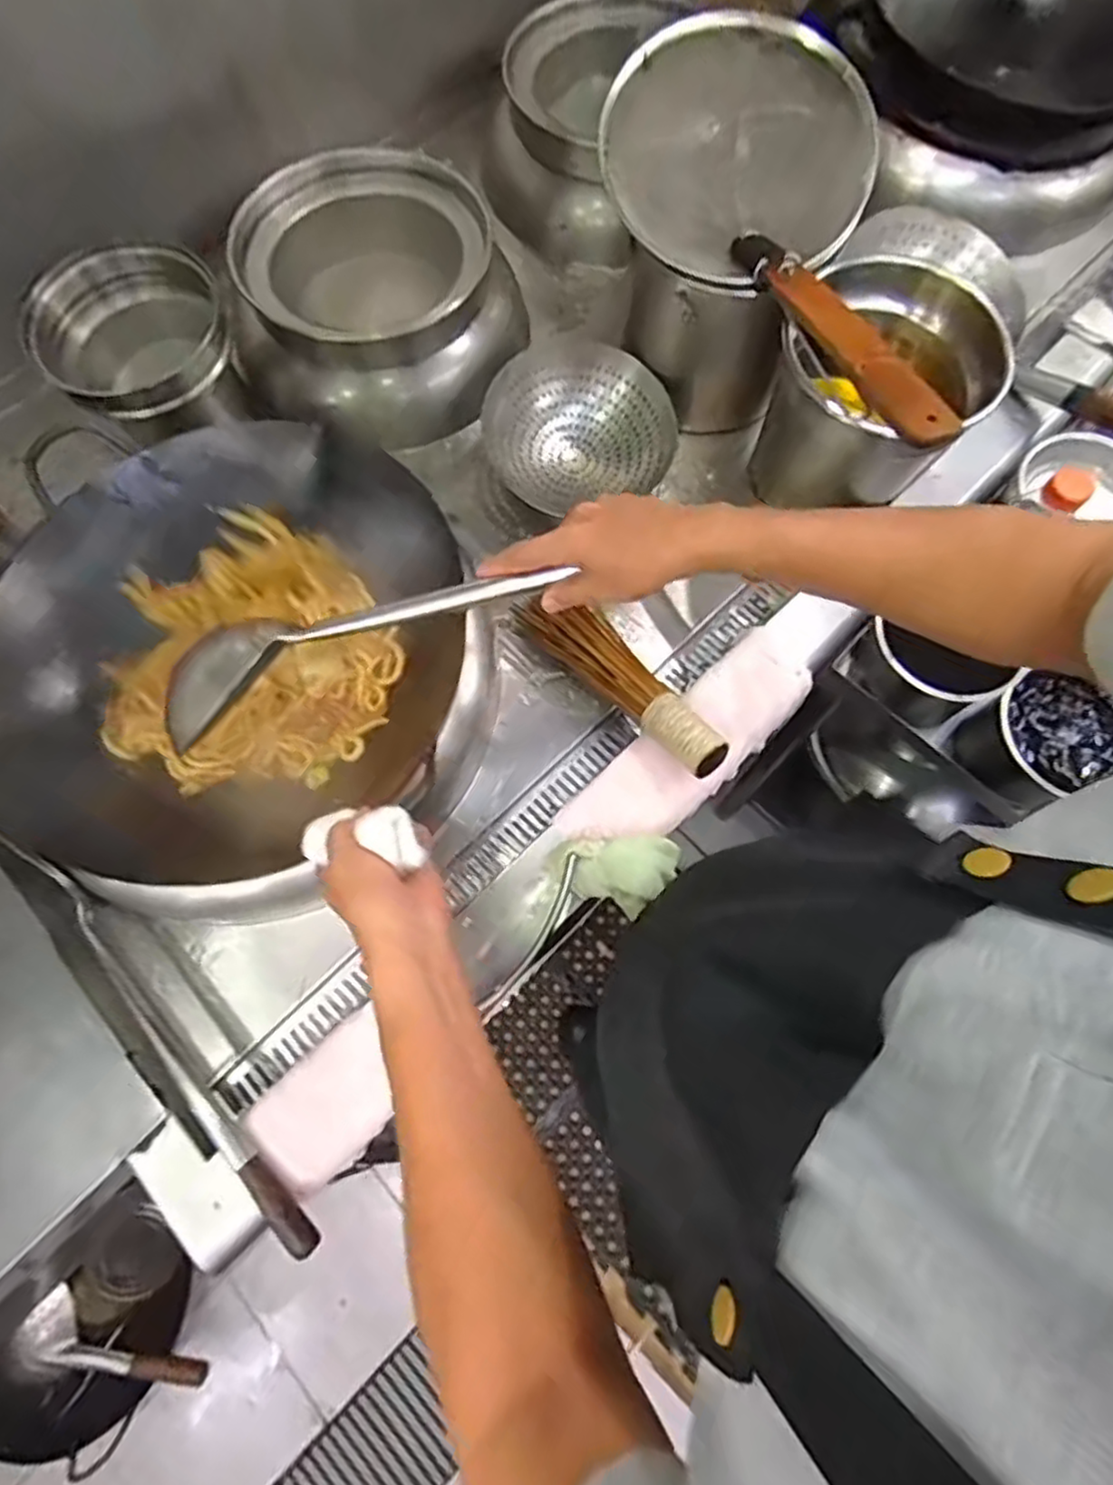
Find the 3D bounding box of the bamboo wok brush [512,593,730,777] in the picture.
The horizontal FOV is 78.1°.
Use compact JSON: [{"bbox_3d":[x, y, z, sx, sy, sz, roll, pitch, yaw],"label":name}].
[{"bbox_3d":[0.066,-0.076,0.747,0.063,0.063,0.288,-43,75,-12],"label":"bamboo wok brush"}]

